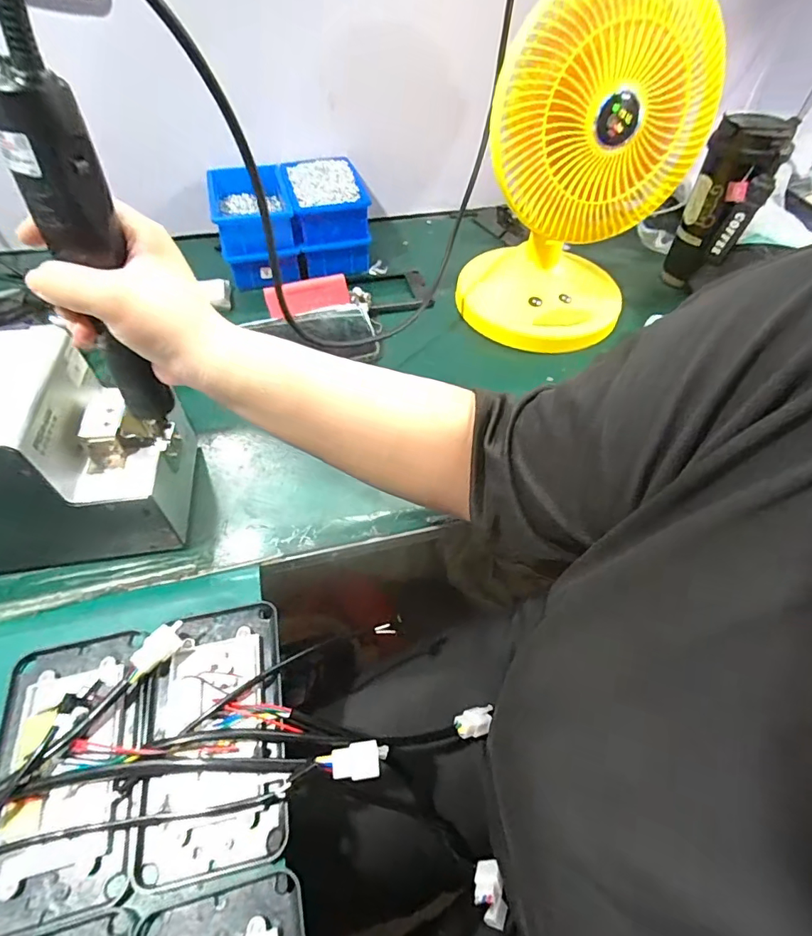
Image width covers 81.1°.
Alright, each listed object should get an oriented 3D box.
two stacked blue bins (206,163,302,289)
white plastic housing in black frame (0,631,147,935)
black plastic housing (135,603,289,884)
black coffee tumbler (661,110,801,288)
[{"bbox_3d":[-0.205,-0.328,0.640,0.096,0.084,0.149,-14,54,-14],"label":"two stacked blue bins"},{"bbox_3d":[-0.216,0.183,0.296,0.087,0.016,0.153,-9,53,-10],"label":"white plastic housing in black frame"},{"bbox_3d":[-0.125,0.167,0.313,0.086,0.018,0.157,-7,52,-8],"label":"black plastic housing"},{"bbox_3d":[0.377,-0.308,0.581,0.079,0.185,0.063,26,55,17],"label":"black coffee tumbler"}]

